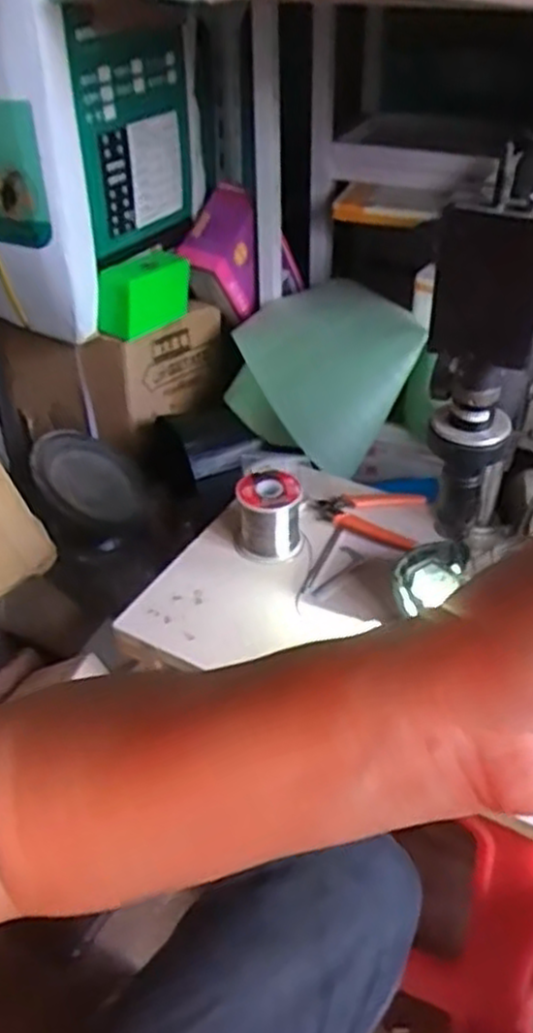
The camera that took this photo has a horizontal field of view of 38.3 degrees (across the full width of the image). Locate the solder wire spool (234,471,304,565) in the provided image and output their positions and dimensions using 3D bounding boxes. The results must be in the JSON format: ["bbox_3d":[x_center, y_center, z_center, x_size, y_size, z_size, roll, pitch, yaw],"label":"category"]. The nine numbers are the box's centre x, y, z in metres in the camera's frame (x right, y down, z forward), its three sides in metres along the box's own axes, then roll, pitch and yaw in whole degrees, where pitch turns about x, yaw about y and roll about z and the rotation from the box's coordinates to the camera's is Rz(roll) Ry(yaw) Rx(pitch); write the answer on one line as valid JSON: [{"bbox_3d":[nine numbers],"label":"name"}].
[{"bbox_3d":[0.002,0.003,0.762,0.064,0.076,0.068,-1,38,1],"label":"solder wire spool"}]

